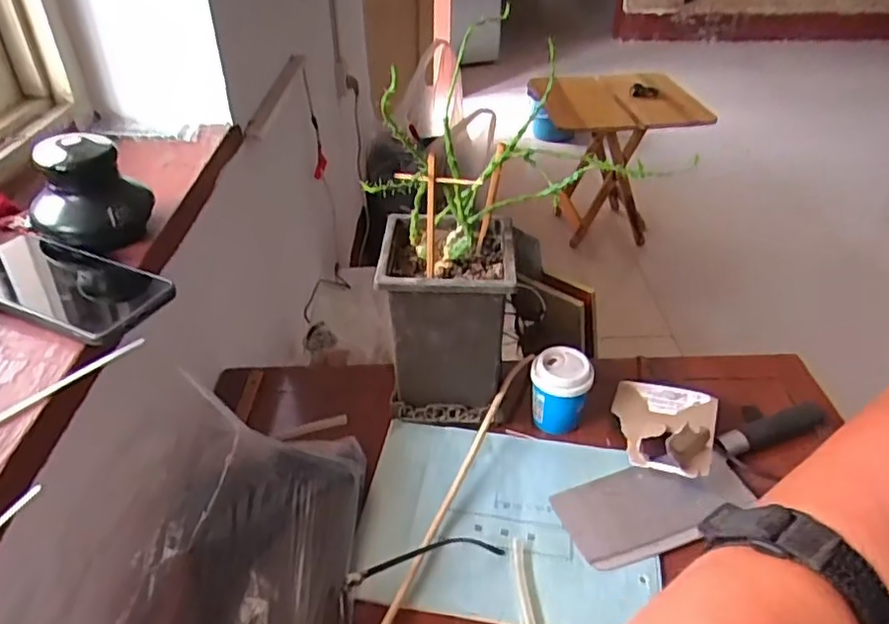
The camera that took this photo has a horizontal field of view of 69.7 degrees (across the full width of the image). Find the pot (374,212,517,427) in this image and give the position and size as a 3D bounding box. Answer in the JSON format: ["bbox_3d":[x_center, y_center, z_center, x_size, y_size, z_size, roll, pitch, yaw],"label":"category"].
[{"bbox_3d":[0.003,0.009,0.642,0.120,0.184,0.117,2,37,3],"label":"pot"}]

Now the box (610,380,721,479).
[{"bbox_3d":[0.215,0.103,0.626,0.094,0.062,0.114,13,39,17],"label":"box"}]

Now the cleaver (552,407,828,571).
[{"bbox_3d":[0.246,0.153,0.588,0.289,0.022,0.082,-12,39,-16],"label":"cleaver"}]

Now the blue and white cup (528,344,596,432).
[{"bbox_3d":[0.119,0.078,0.649,0.060,0.072,0.058,11,38,15],"label":"blue and white cup"}]

